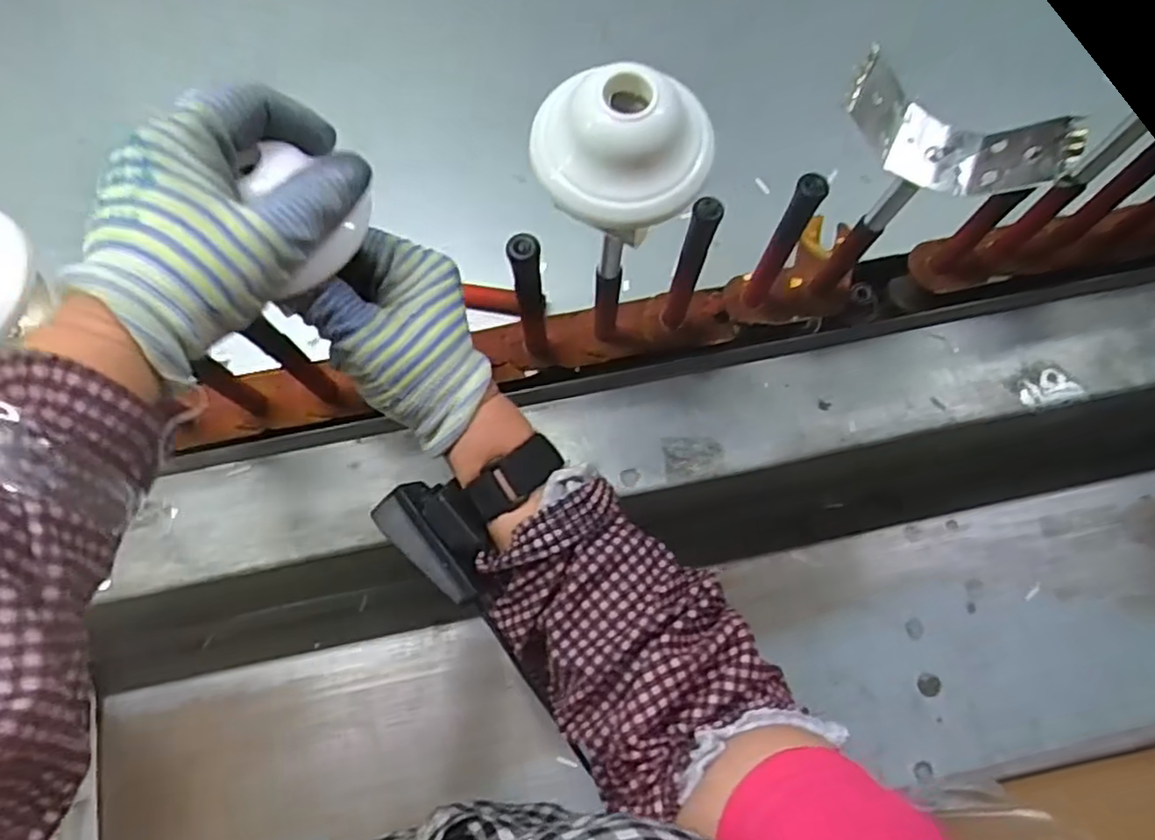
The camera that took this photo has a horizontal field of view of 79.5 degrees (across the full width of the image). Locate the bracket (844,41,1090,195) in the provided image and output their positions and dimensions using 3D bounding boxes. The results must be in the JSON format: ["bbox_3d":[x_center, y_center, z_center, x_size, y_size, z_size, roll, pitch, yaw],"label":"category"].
[{"bbox_3d":[0.199,-0.154,0.369,0.114,0.037,0.052,26,76,6],"label":"bracket"}]

